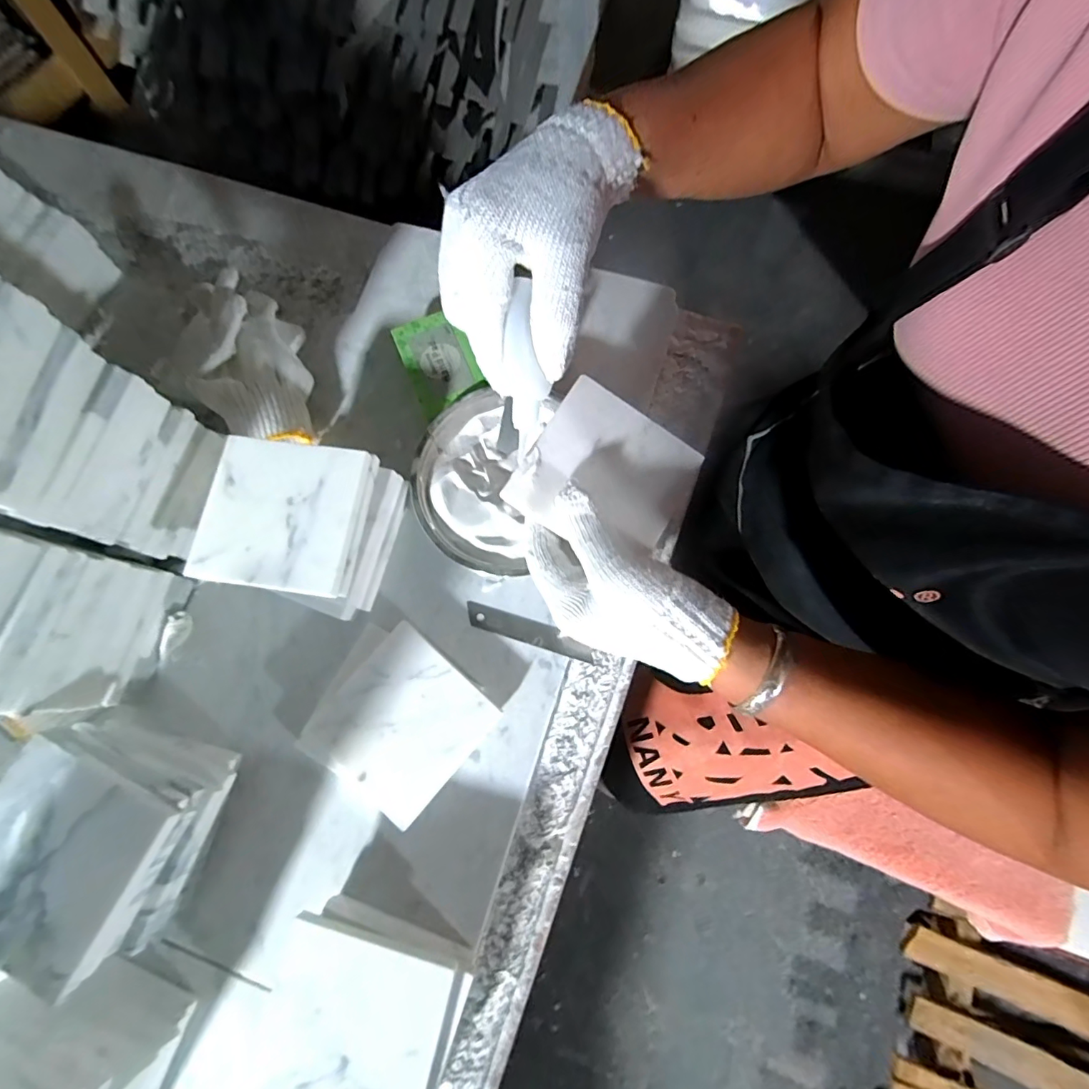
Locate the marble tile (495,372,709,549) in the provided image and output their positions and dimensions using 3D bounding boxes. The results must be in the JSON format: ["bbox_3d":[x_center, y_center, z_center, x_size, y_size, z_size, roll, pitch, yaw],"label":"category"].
[{"bbox_3d":[0.041,-0.045,0.320,0.099,0.009,0.097,33,78,-3],"label":"marble tile"}]

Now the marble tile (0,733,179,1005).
[{"bbox_3d":[-0.270,0.173,0.272,0.101,0.008,0.095,25,75,8],"label":"marble tile"}]

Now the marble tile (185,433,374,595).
[{"bbox_3d":[-0.174,-0.021,0.331,0.098,0.013,0.100,9,73,1],"label":"marble tile"}]

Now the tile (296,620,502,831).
[{"bbox_3d":[-0.103,0.126,0.353,0.100,0.012,0.107,40,76,10],"label":"tile"}]

